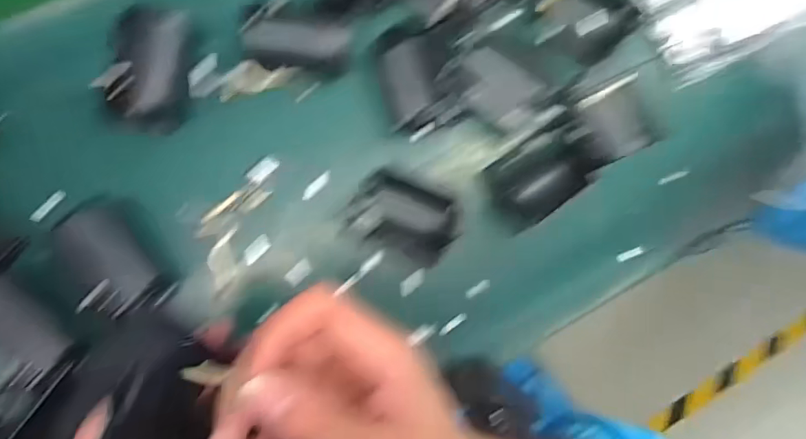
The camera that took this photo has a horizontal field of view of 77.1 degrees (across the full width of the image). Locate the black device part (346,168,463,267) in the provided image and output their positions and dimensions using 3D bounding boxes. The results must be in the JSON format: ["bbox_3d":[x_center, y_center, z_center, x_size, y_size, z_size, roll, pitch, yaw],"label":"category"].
[{"bbox_3d":[0.003,-0.001,0.367,0.078,0.017,0.050,23,82,-7],"label":"black device part"}]

